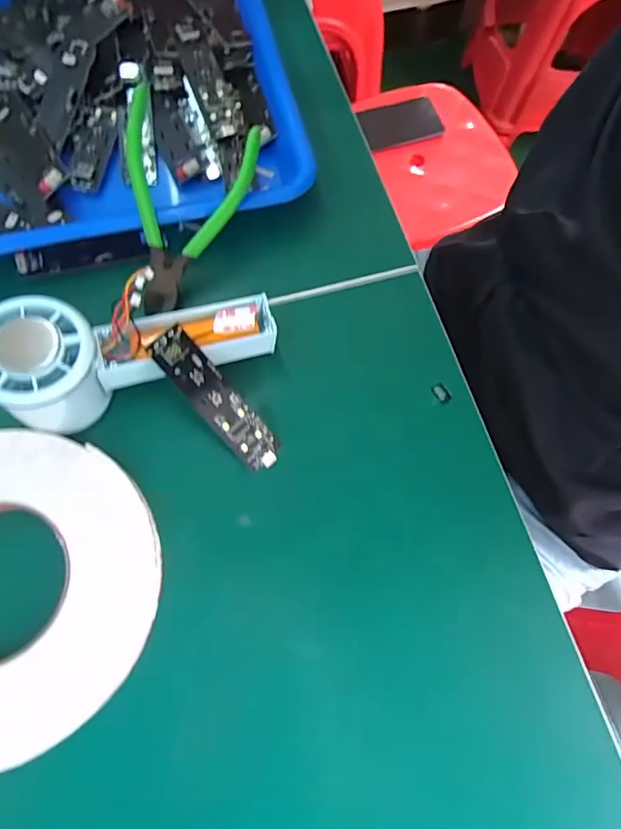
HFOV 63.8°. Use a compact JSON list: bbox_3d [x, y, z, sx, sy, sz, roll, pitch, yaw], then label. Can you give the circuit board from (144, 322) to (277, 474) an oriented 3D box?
[{"bbox_3d":[-0.050,-0.007,0.272,0.023,0.008,0.090,-43,108,-15],"label":"circuit board"}]

